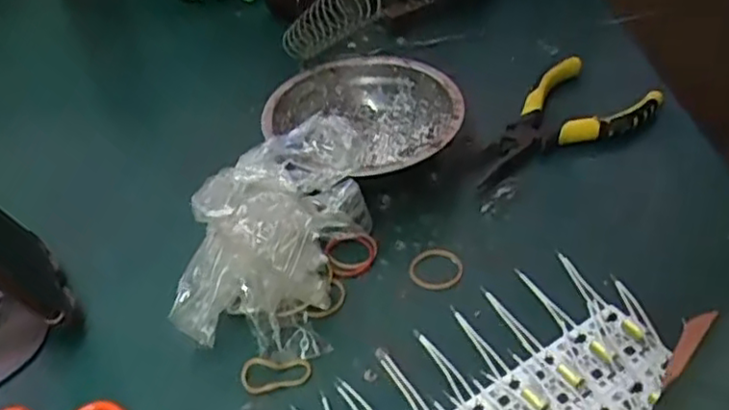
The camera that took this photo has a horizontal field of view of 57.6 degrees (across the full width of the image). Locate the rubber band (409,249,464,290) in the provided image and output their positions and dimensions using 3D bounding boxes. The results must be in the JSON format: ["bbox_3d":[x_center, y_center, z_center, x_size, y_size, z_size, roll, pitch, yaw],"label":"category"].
[{"bbox_3d":[0.040,0.035,0.372,0.030,0.004,0.027,8,44,15],"label":"rubber band"}]

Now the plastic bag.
[{"bbox_3d":[-0.049,0.009,0.360,0.089,0.070,0.117,1,43,8],"label":"plastic bag"}]

